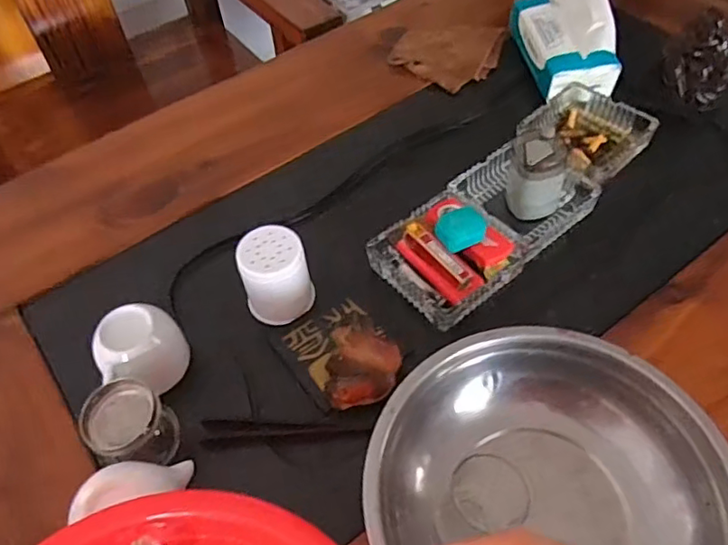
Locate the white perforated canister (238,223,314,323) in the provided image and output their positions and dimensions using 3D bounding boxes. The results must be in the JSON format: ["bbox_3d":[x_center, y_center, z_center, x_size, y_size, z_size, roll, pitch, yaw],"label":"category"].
[{"bbox_3d":[-0.086,0.003,0.589,0.065,0.078,0.063,-14,55,-7],"label":"white perforated canister"}]

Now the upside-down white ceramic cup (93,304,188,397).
[{"bbox_3d":[-0.202,0.073,0.544,0.064,0.070,0.067,-2,54,2],"label":"upside-down white ceramic cup"}]

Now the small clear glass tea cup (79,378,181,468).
[{"bbox_3d":[-0.198,0.132,0.505,0.065,0.064,0.063,-2,54,2],"label":"small clear glass tea cup"}]

